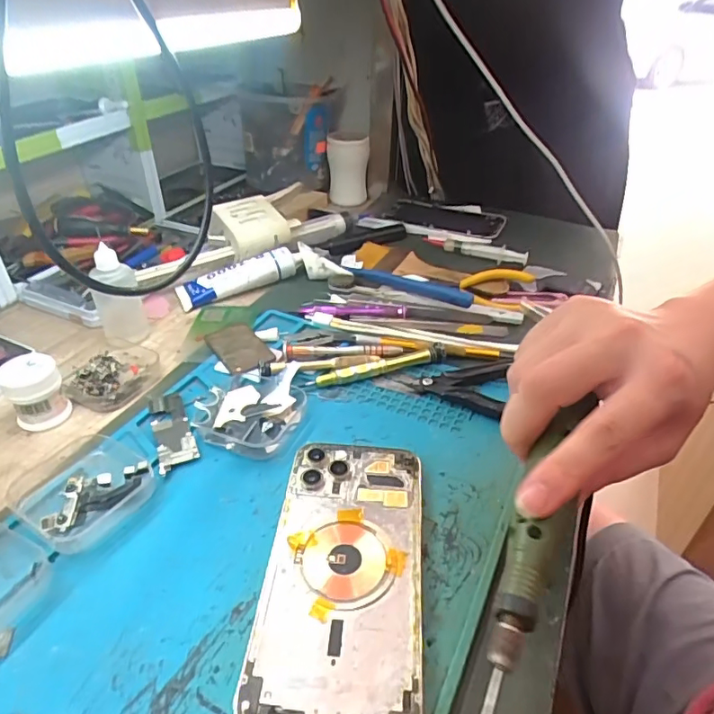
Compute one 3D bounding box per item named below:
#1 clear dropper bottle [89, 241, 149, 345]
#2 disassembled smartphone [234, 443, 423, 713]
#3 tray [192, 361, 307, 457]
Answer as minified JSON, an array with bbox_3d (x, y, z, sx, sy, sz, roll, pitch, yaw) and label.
[{"bbox_3d":[-0.194,-0.052,0.425,0.035,0.070,0.034,-14,40,-21],"label":"clear dropper bottle"},{"bbox_3d":[-0.006,0.107,0.273,0.077,0.010,0.156,5,37,3],"label":"disassembled smartphone"},{"bbox_3d":[-0.068,0.030,0.365,0.063,0.015,0.084,14,38,14],"label":"tray"}]

